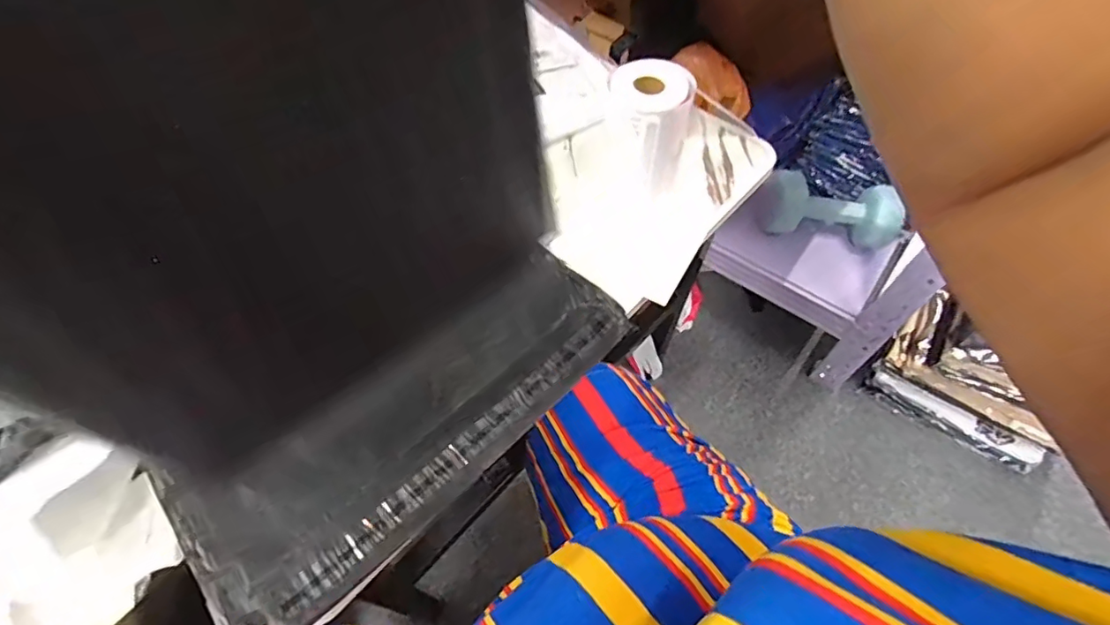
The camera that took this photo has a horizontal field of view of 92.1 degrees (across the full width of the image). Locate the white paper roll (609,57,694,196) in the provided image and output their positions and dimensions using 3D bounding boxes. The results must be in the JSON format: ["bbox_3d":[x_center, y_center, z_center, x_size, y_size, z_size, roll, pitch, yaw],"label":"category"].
[{"bbox_3d":[0.084,-0.171,0.500,0.063,0.106,0.064,0,56,0],"label":"white paper roll"}]

